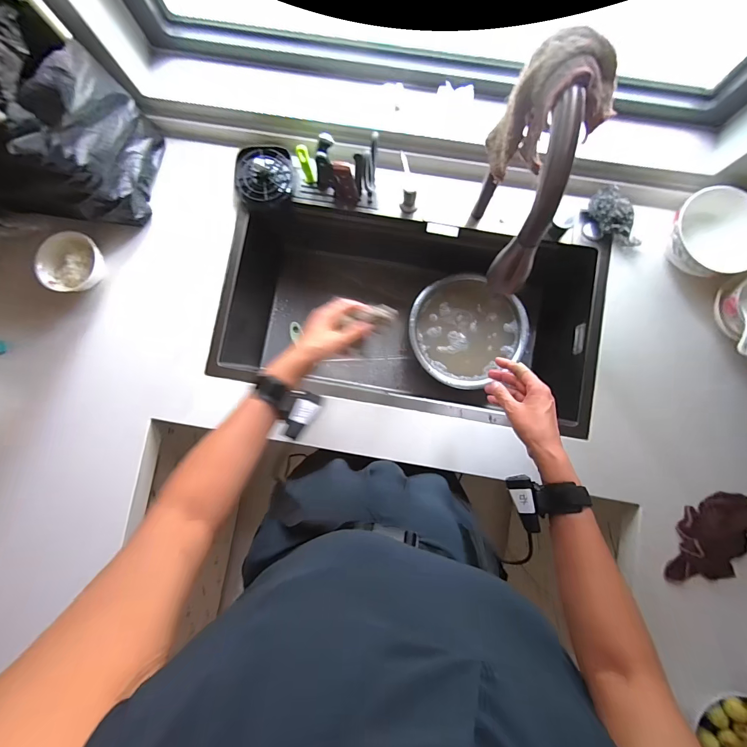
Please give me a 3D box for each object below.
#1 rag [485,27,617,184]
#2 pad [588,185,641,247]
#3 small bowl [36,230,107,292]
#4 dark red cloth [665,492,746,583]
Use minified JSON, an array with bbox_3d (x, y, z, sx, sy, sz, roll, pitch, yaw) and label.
[{"bbox_3d":[0.190,-0.279,0.388,0.085,0.139,0.077,-33,86,-2],"label":"rag"},{"bbox_3d":[0.463,-0.296,0.689,0.048,0.048,0.123,-32,86,-2],"label":"pad"},{"bbox_3d":[-0.579,-0.211,0.700,0.097,0.053,0.113,44,87,4],"label":"small bowl"},{"bbox_3d":[0.615,0.300,0.648,0.118,0.028,0.174,14,86,2],"label":"dark red cloth"}]

